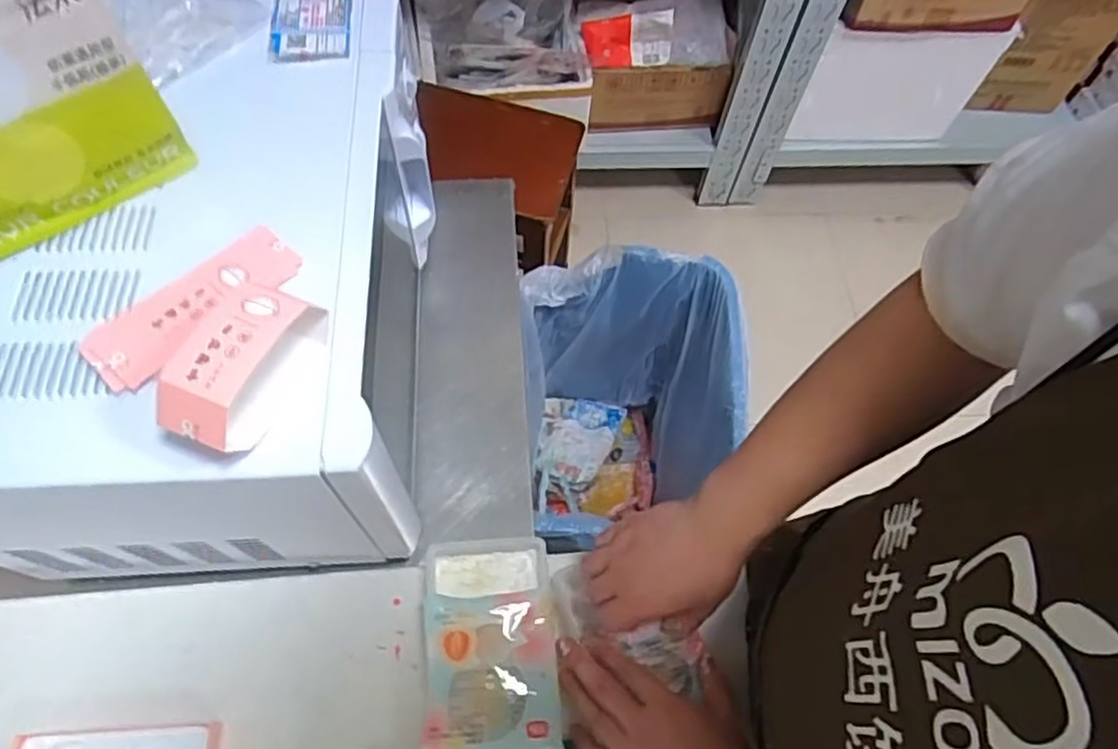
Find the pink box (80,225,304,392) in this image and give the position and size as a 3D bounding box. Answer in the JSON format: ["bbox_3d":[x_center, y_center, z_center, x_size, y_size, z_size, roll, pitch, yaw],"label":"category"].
[{"bbox_3d":[-0.237,-0.047,0.458,0.055,0.007,0.139,43,68,16],"label":"pink box"}]

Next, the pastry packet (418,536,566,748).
[{"bbox_3d":[-0.059,0.226,0.579,0.110,0.051,0.178,-4,64,-6],"label":"pastry packet"}]

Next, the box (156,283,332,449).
[{"bbox_3d":[-0.182,-0.005,0.412,0.047,0.059,0.107,23,64,7],"label":"box"}]

